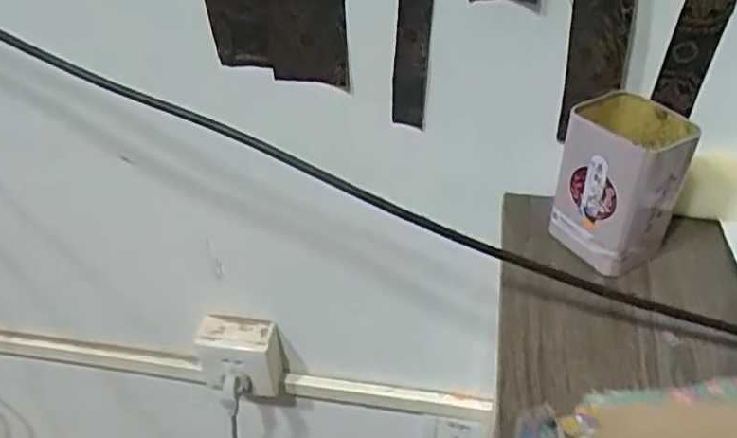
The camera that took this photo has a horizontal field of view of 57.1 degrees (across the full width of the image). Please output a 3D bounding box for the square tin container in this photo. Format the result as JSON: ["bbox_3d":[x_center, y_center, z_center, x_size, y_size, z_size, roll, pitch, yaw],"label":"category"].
[{"bbox_3d":[0.181,-0.024,0.489,0.078,0.109,0.075,-20,43,-20],"label":"square tin container"}]

